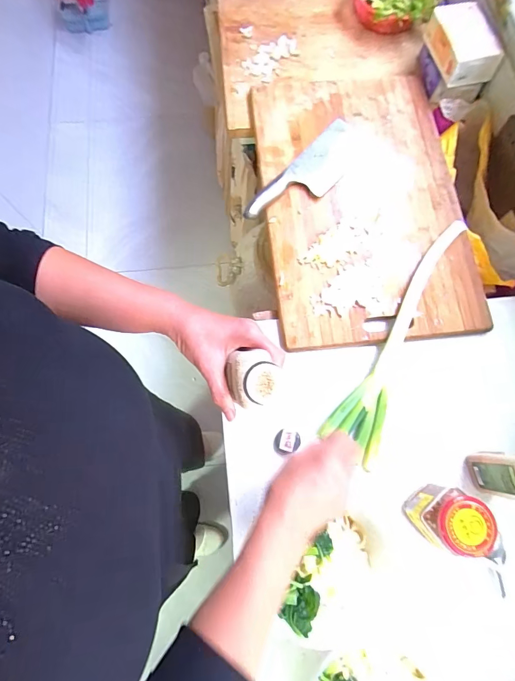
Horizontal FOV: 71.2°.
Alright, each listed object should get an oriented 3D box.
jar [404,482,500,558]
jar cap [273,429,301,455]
[{"bbox_3d":[0.261,0.245,0.495,0.072,0.102,0.074,42,76,9],"label":"jar"},{"bbox_3d":[0.045,0.160,0.565,0.041,0.028,0.036,-30,77,-10],"label":"jar cap"}]

